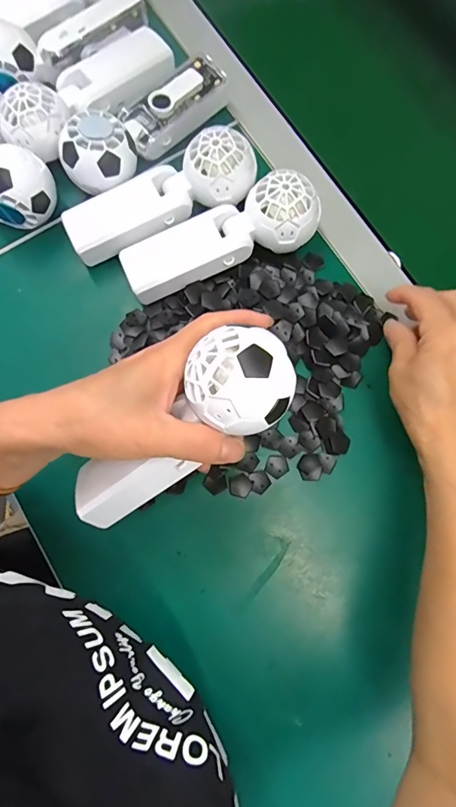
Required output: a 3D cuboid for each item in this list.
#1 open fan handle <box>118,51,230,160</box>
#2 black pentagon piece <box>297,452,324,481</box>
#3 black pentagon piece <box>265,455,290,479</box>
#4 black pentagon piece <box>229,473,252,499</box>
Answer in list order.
[{"bbox_3d":[-0.046,-0.276,0.393,0.043,0.029,0.120,40,81,7],"label":"open fan handle"},{"bbox_3d":[0.068,0.053,0.347,0.019,0.006,0.022,-19,79,-4],"label":"black pentagon piece"},{"bbox_3d":[0.041,0.052,0.347,0.019,0.004,0.018,16,79,3],"label":"black pentagon piece"},{"bbox_3d":[0.010,0.068,0.346,0.018,0.004,0.018,-27,80,-5],"label":"black pentagon piece"}]

